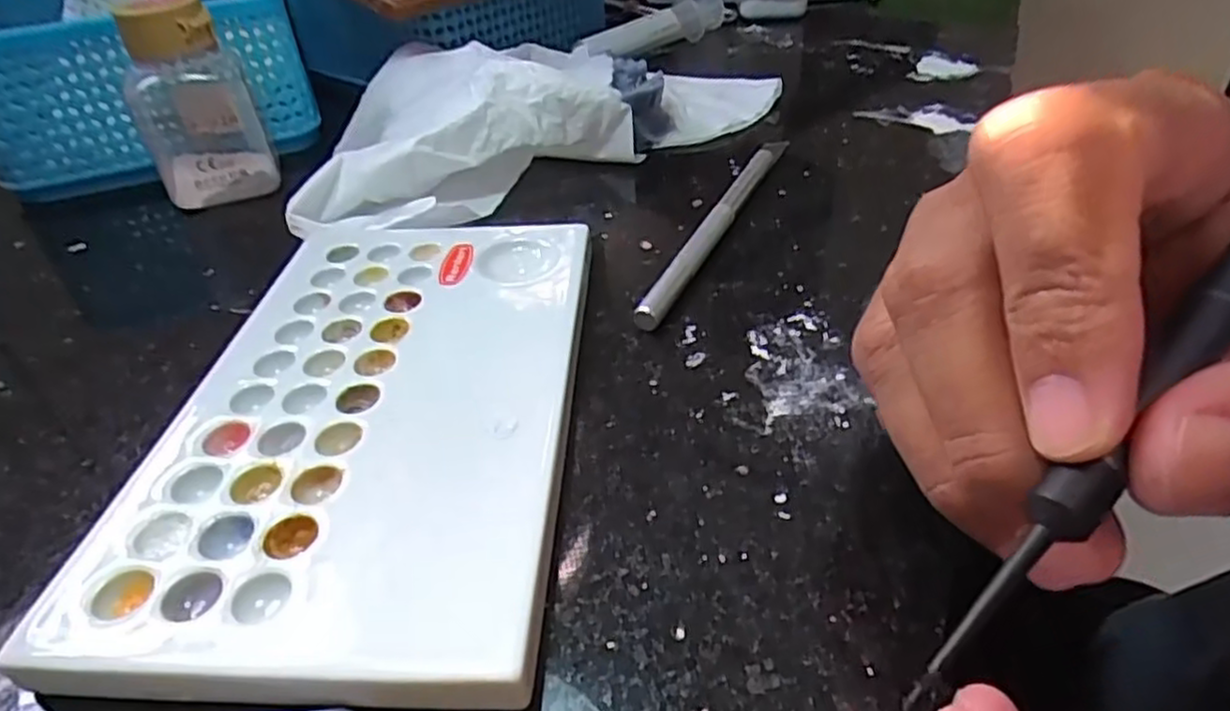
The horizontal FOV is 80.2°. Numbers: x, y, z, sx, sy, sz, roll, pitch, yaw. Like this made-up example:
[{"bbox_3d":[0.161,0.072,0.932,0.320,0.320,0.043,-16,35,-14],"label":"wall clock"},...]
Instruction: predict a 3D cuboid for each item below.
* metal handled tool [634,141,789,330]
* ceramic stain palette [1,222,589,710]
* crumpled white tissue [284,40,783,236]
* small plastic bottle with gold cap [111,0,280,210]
[{"bbox_3d":[0.037,-0.050,0.251,0.009,0.007,0.131,15,43,21],"label":"metal handled tool"},{"bbox_3d":[-0.064,0.009,0.184,0.103,0.010,0.151,-1,39,3],"label":"ceramic stain palette"},{"bbox_3d":[-0.039,-0.112,0.310,0.211,0.040,0.114,-28,45,-27],"label":"crumpled white tissue"},{"bbox_3d":[-0.164,-0.099,0.282,0.044,0.069,0.046,-22,42,-21],"label":"small plastic bottle with gold cap"}]

